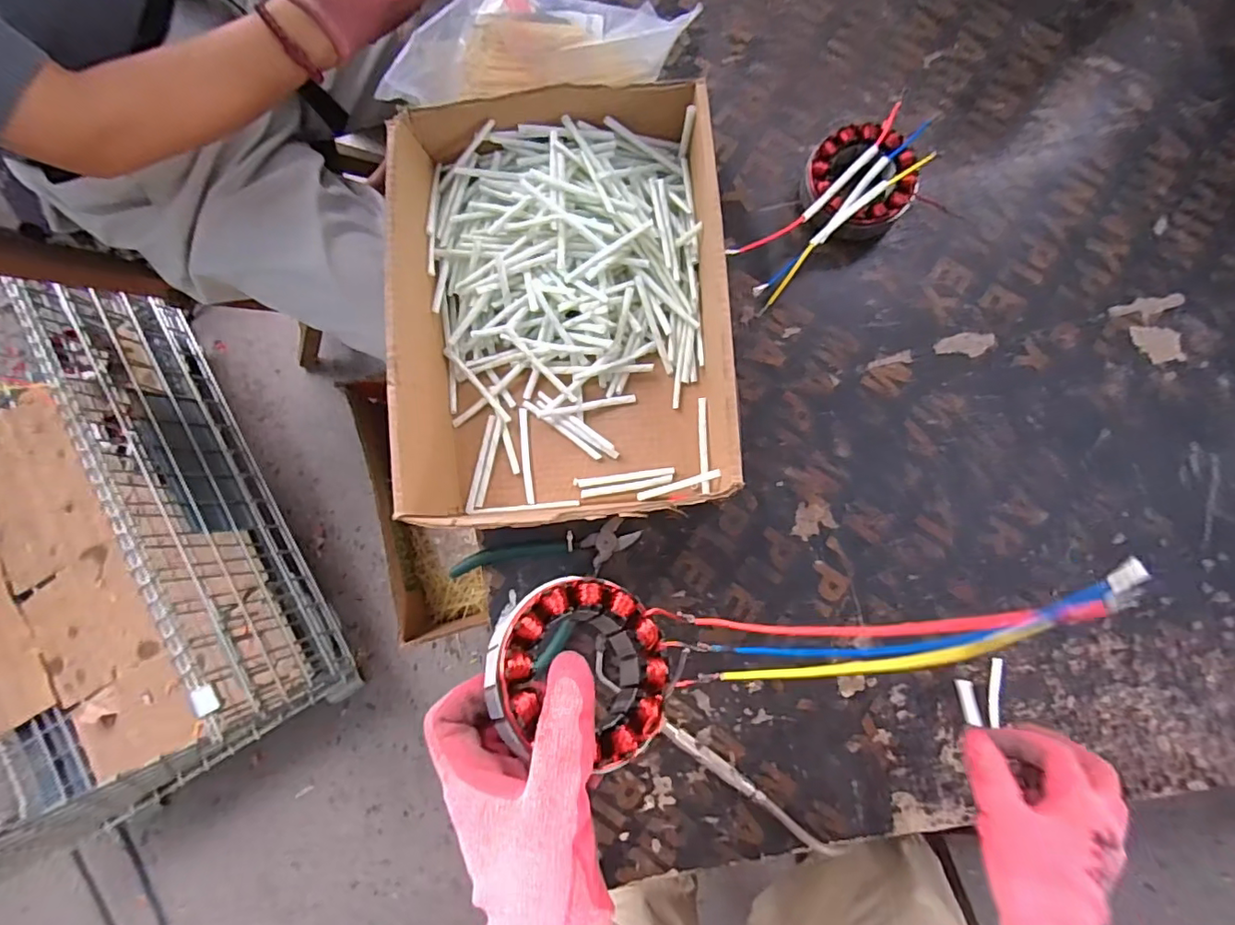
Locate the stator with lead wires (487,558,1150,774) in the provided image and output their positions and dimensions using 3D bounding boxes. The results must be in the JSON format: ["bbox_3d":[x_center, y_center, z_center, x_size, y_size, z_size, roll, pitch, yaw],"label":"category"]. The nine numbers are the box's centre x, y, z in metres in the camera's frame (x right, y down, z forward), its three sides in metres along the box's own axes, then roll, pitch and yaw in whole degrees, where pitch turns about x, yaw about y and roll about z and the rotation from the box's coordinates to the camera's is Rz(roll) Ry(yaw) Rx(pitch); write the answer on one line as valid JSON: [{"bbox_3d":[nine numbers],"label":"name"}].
[{"bbox_3d":[0.074,0.093,0.265,0.261,0.048,0.081,-3,83,0],"label":"stator with lead wires"}]

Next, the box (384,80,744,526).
[{"bbox_3d":[-0.039,-0.118,0.452,0.245,0.098,0.326,-5,83,5],"label":"box"}]

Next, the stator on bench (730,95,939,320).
[{"bbox_3d":[0.179,-0.212,0.473,0.183,0.042,0.086,-40,81,0],"label":"stator on bench"}]

